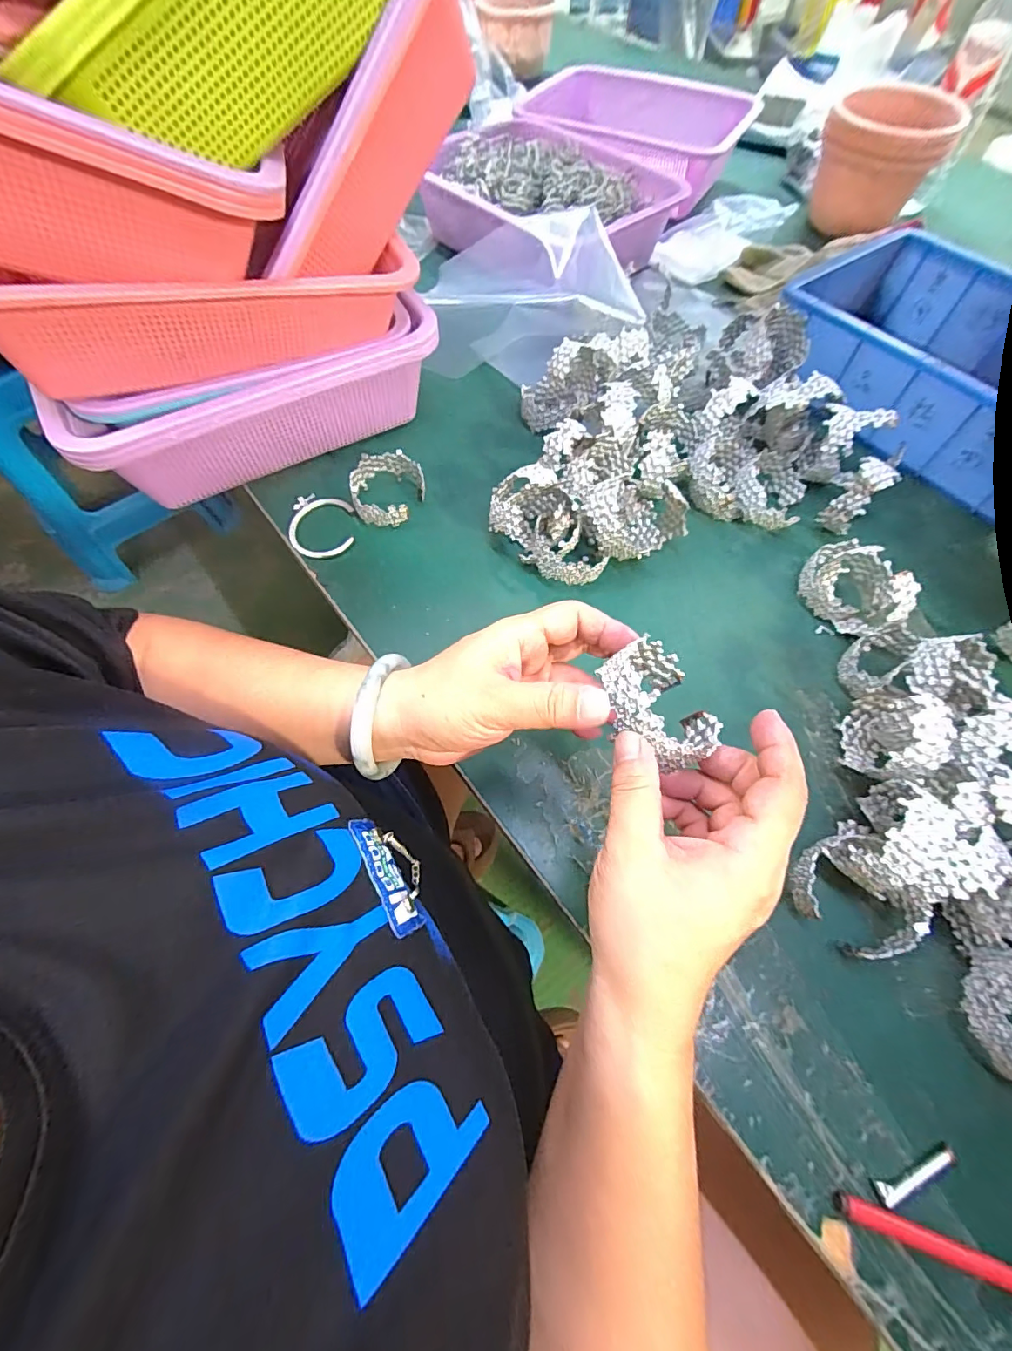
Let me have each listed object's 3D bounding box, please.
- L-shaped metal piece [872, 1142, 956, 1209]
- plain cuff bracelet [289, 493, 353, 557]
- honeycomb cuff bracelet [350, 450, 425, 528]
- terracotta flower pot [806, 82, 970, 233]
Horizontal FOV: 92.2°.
[{"bbox_3d":[0.194,0.236,0.229,0.044,0.006,0.009,-17,64,-8],"label":"L-shaped metal piece"},{"bbox_3d":[-0.158,-0.128,0.417,0.053,0.006,0.068,-9,63,-4],"label":"plain cuff bracelet"},{"bbox_3d":[-0.100,-0.160,0.419,0.058,0.033,0.060,-2,63,0],"label":"honeycomb cuff bracelet"},{"bbox_3d":[0.469,-0.654,0.617,0.146,0.107,0.122,21,65,9],"label":"terracotta flower pot"}]

